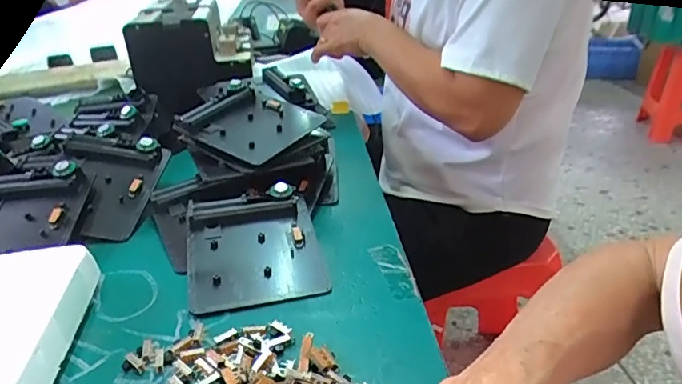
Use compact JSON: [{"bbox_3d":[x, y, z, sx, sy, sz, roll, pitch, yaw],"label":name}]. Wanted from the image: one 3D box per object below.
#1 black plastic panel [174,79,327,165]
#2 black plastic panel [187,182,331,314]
[{"bbox_3d":[-0.096,-0.082,0.539,0.124,0.037,0.114,17,34,34],"label":"black plastic panel"},{"bbox_3d":[-0.075,0.043,0.428,0.107,0.035,0.121,-9,28,-11],"label":"black plastic panel"}]

